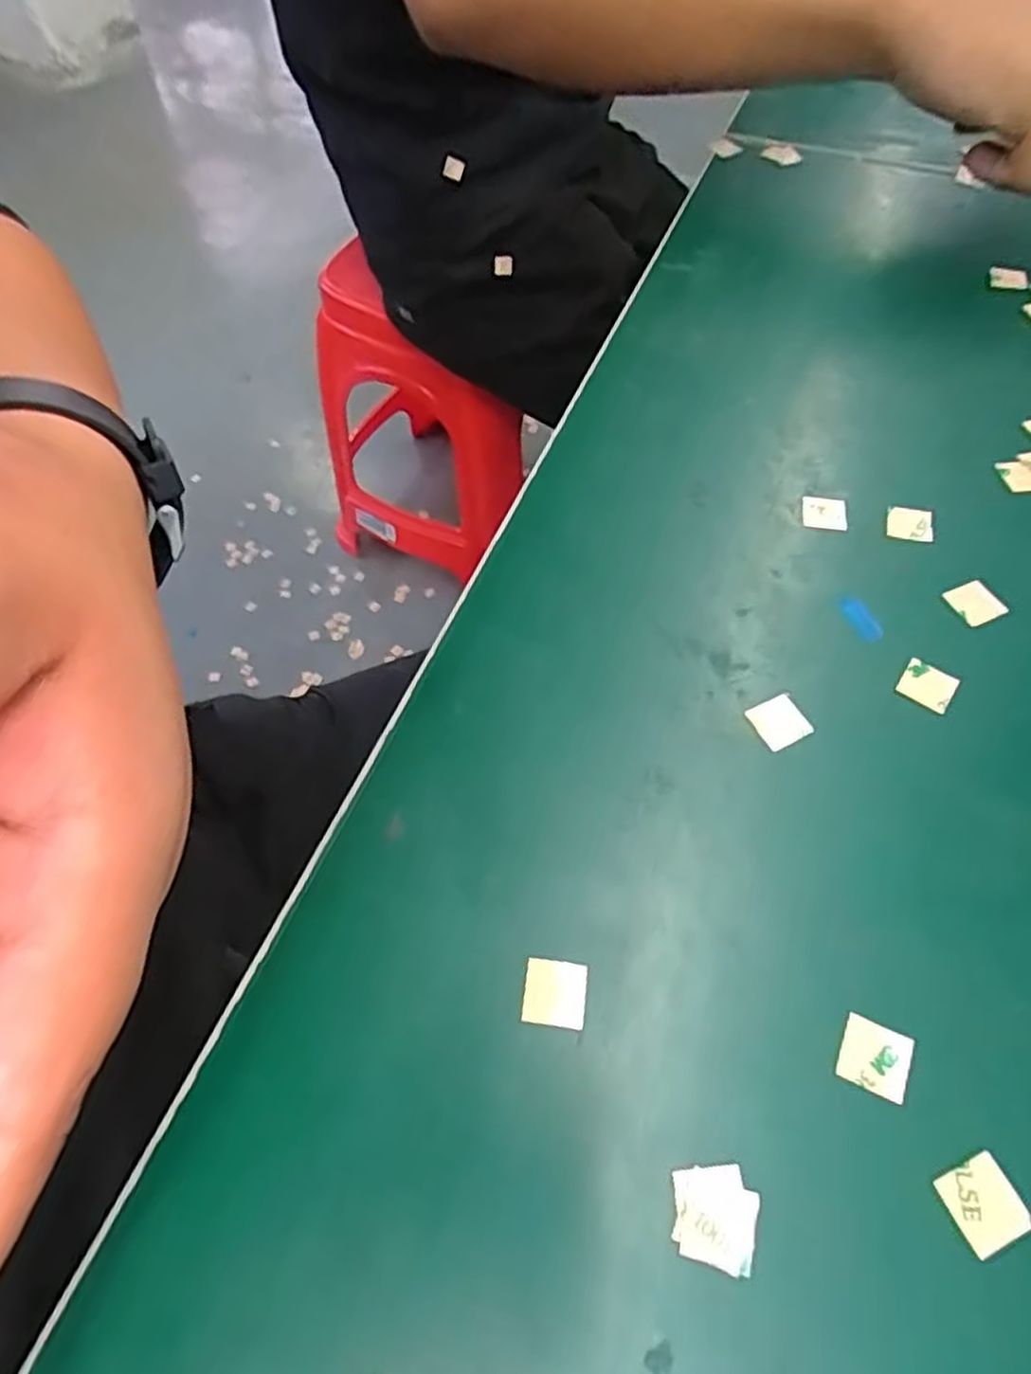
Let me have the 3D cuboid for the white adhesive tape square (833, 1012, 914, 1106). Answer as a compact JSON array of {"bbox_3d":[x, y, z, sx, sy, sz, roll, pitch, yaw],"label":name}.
[{"bbox_3d":[0.087,0.090,0.180,0.016,0.004,0.016,20,63,16],"label":"white adhesive tape square"}]

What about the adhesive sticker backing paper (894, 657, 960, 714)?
[{"bbox_3d":[0.130,-0.001,0.234,0.015,0.004,0.015,30,63,19],"label":"adhesive sticker backing paper"}]

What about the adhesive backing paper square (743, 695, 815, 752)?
[{"bbox_3d":[0.081,0.010,0.228,0.016,0.004,0.015,-22,60,-12],"label":"adhesive backing paper square"}]

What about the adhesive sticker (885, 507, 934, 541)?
[{"bbox_3d":[0.144,-0.059,0.271,0.017,0.004,0.015,15,68,2],"label":"adhesive sticker"}]

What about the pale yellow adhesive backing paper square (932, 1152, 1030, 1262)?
[{"bbox_3d":[0.104,0.114,0.164,0.016,0.004,0.015,-21,60,-11],"label":"pale yellow adhesive backing paper square"}]

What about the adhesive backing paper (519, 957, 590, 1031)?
[{"bbox_3d":[0.010,0.078,0.189,0.015,0.004,0.015,6,59,7],"label":"adhesive backing paper"}]

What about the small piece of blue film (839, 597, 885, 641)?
[{"bbox_3d":[0.117,-0.023,0.250,0.009,0.004,0.018,-21,61,-12],"label":"small piece of blue film"}]

